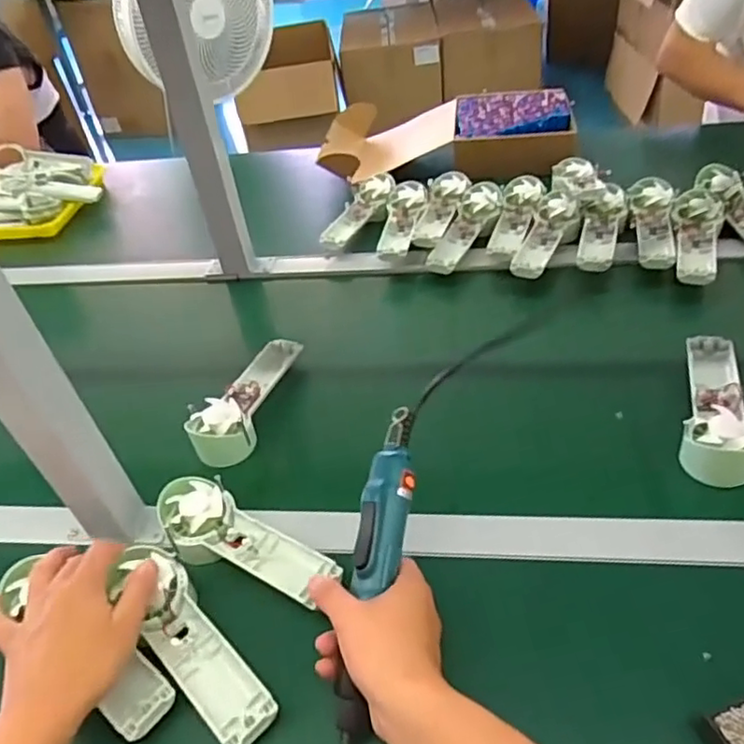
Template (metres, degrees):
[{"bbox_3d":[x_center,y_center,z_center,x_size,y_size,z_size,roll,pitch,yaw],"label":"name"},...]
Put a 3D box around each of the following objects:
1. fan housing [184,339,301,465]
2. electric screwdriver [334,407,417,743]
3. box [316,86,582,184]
[{"bbox_3d":[-0.140,0.023,0.683,0.065,0.042,0.179,8,45,17],"label":"fan housing"},{"bbox_3d":[0.002,0.151,0.461,0.034,0.029,0.269,5,66,14],"label":"electric screwdriver"},{"bbox_3d":[0.123,-0.386,1.054,0.423,0.085,0.273,7,44,16],"label":"box"}]

